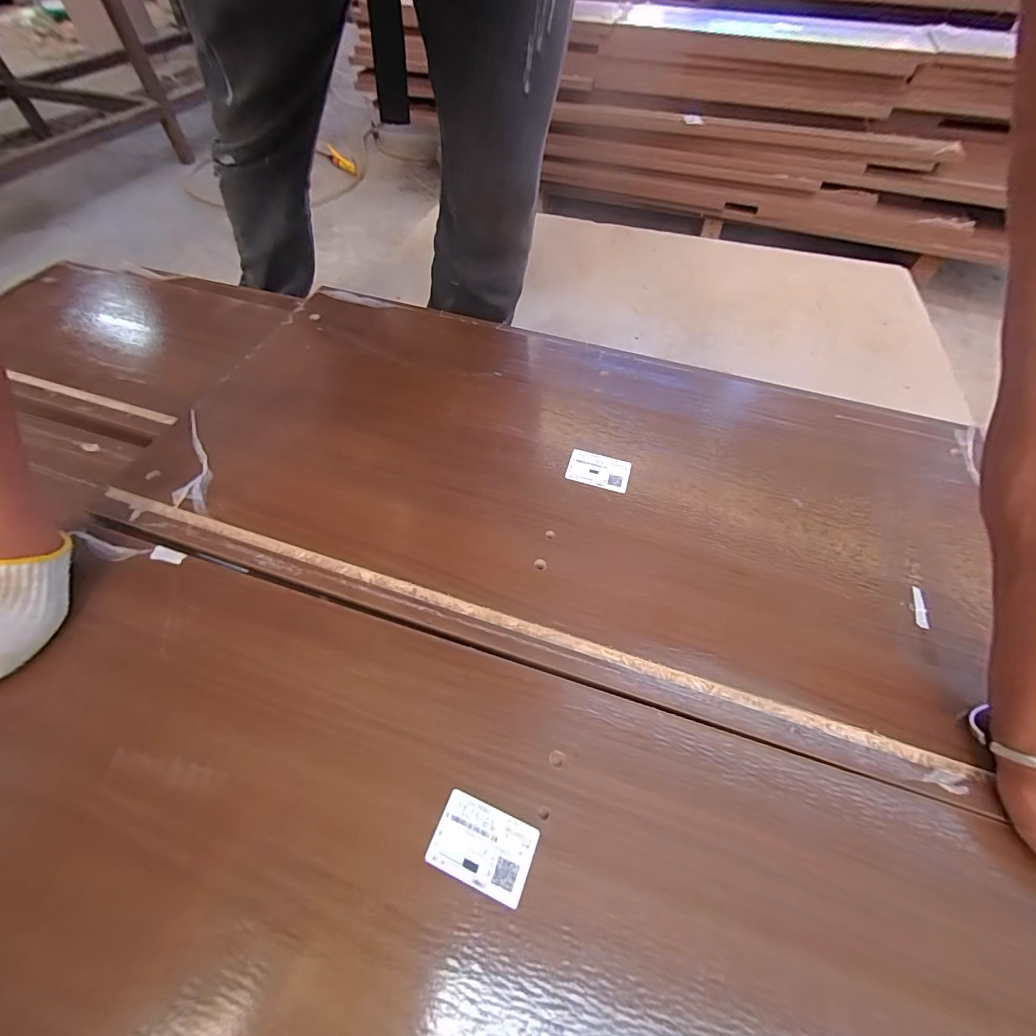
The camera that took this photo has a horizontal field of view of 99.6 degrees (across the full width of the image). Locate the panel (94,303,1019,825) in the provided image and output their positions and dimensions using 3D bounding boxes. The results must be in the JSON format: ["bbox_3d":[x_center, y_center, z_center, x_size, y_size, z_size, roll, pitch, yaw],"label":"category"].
[{"bbox_3d":[0.039,-0.051,0.447,0.753,0.024,0.389,16,58,8],"label":"panel"}]

